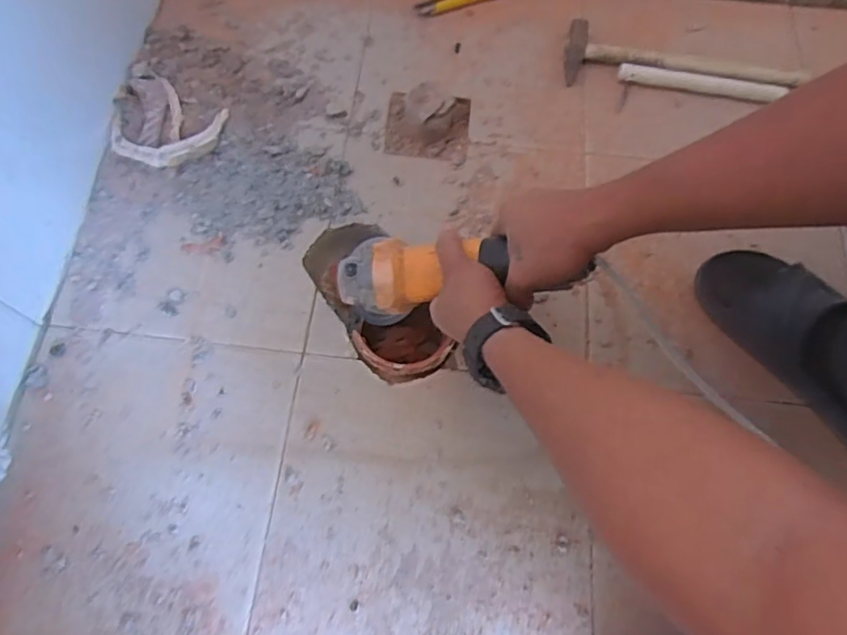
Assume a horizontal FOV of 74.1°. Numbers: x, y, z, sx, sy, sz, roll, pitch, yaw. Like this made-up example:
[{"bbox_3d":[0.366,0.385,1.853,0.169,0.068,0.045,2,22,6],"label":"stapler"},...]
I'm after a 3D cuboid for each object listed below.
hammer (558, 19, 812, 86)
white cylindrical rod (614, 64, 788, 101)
[{"bbox_3d":[0.340,-0.335,0.732,0.306,0.031,0.082,4,66,0],"label":"hammer"},{"bbox_3d":[0.355,-0.300,0.719,0.206,0.018,0.022,9,66,2],"label":"white cylindrical rod"}]

